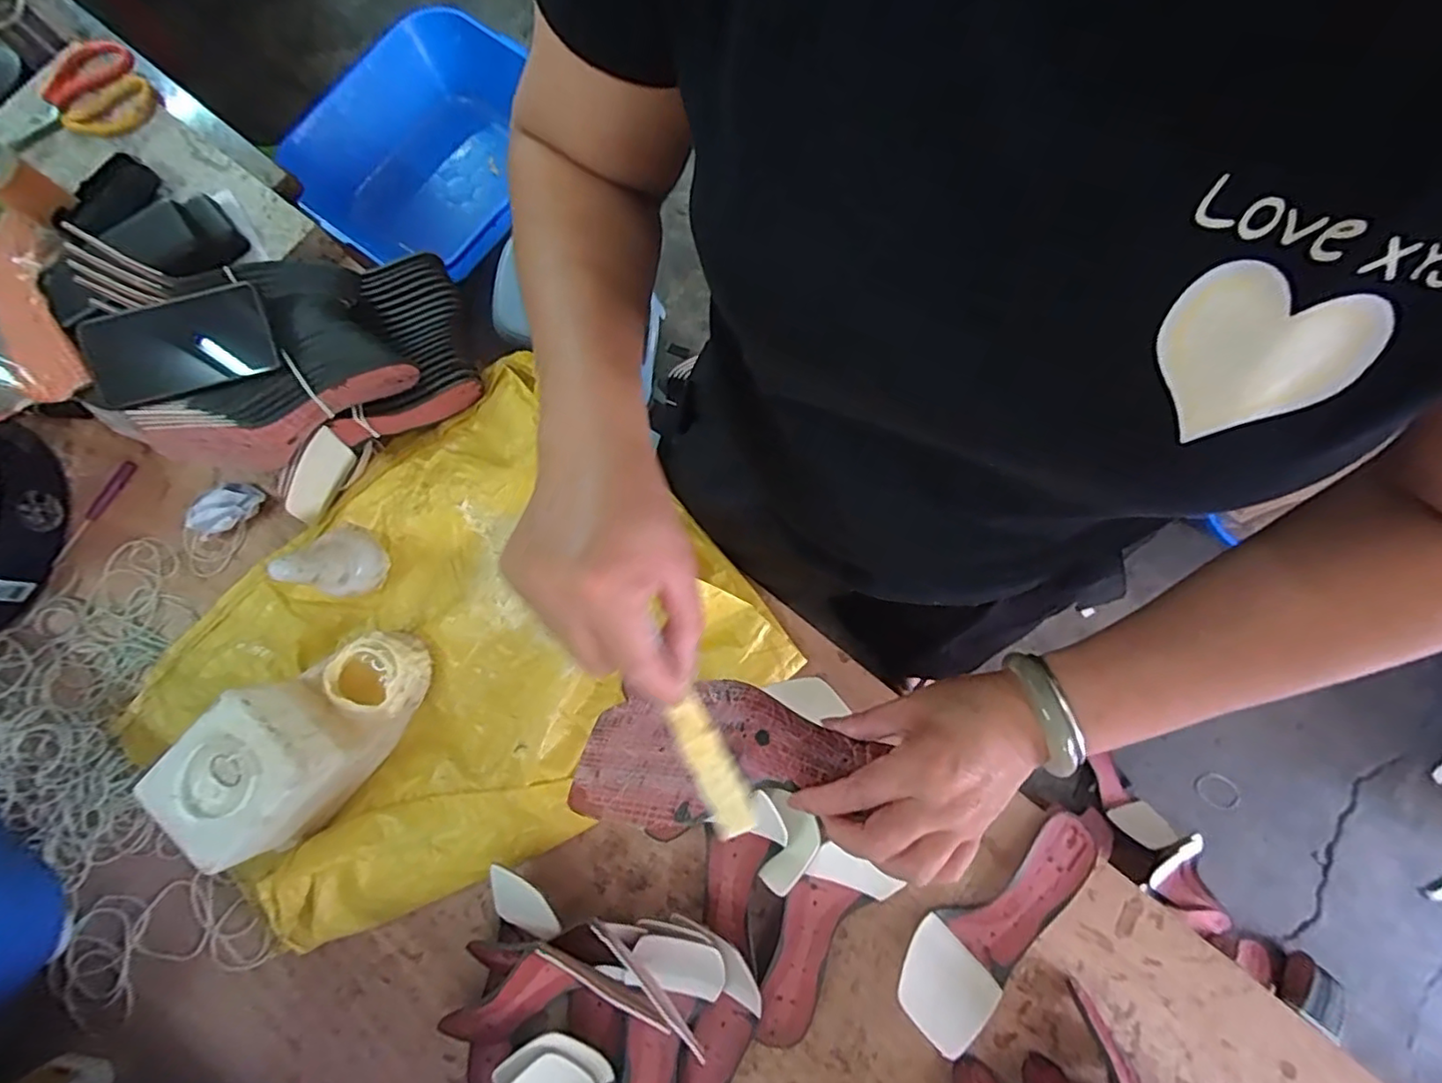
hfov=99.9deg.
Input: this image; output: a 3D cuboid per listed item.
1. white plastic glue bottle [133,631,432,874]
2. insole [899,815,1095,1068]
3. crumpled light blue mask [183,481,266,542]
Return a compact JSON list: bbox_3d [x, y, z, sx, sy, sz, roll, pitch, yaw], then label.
[{"bbox_3d":[-0.378,0.174,0.549,0.110,0.102,0.207,40,83,8],"label":"white plastic glue bottle"},{"bbox_3d":[0.258,0.350,0.557,0.237,0.055,0.083,-33,80,-19],"label":"insole"},{"bbox_3d":[-0.530,-0.032,0.646,0.033,0.041,0.073,38,82,8],"label":"crumpled light blue mask"}]

